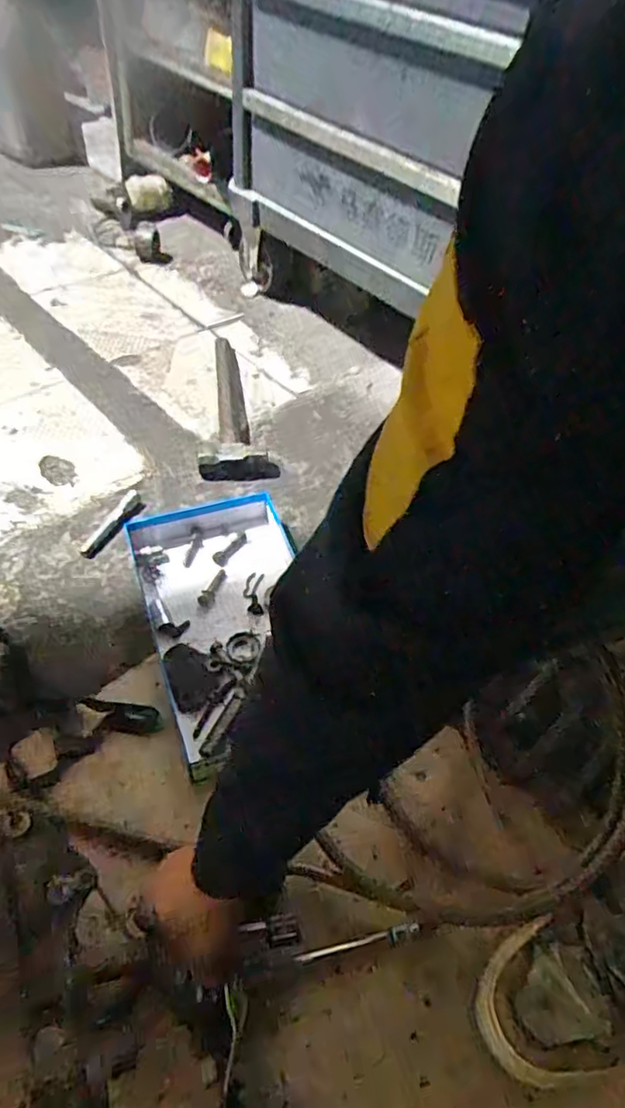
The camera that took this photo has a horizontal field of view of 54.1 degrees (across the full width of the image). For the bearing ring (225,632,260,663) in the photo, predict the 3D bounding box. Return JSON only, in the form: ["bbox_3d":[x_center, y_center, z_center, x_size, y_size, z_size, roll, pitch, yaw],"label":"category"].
[{"bbox_3d":[-0.085,0.116,0.753,0.041,0.005,0.045,-3,49,-7],"label":"bearing ring"}]

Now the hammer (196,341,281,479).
[{"bbox_3d":[-0.142,-0.283,1.085,0.124,0.041,0.445,-4,49,-8],"label":"hammer"}]

